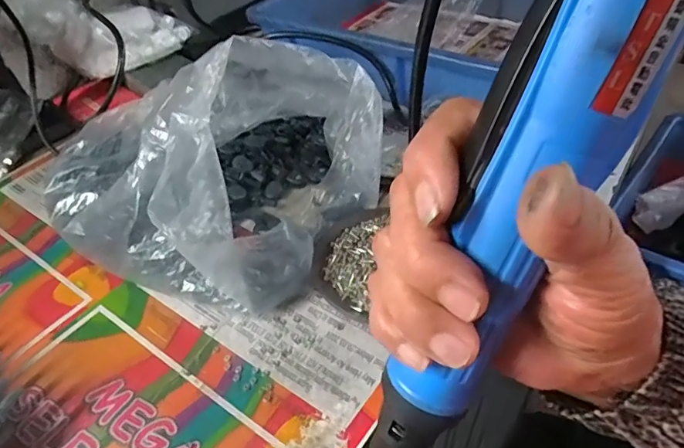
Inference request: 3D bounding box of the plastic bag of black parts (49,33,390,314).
[{"bbox_3d":[-0.117,-0.070,0.415,0.267,0.132,0.220,16,47,22],"label":"plastic bag of black parts"}]

